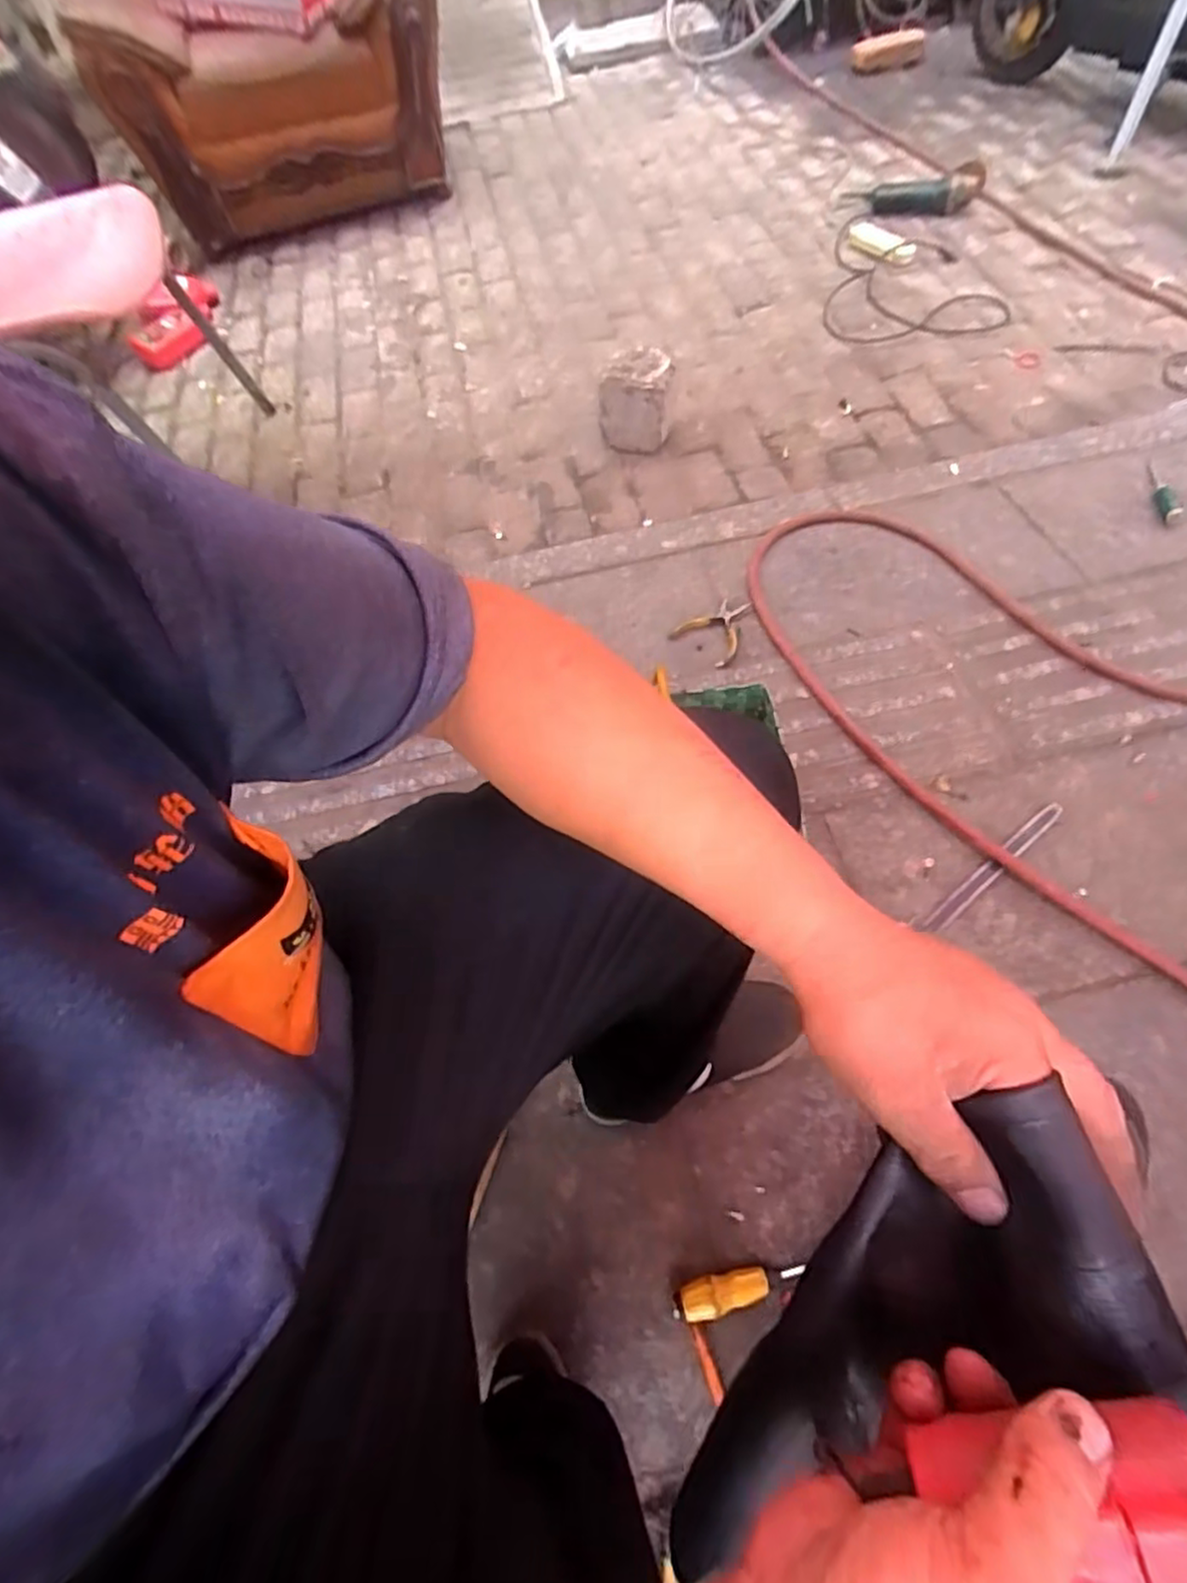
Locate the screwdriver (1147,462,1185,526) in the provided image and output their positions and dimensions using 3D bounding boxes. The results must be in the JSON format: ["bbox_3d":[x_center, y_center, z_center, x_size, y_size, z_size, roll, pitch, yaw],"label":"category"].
[{"bbox_3d":[1.048,-0.555,1.229,0.026,0.019,0.184,7,59,9],"label":"screwdriver"}]

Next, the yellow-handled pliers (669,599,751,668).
[{"bbox_3d":[0.213,-0.281,1.137,0.106,0.013,0.139,34,67,23],"label":"yellow-handled pliers"}]

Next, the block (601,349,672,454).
[{"bbox_3d":[0.089,-0.809,1.400,0.147,0.149,0.116,3,59,7],"label":"block"}]

